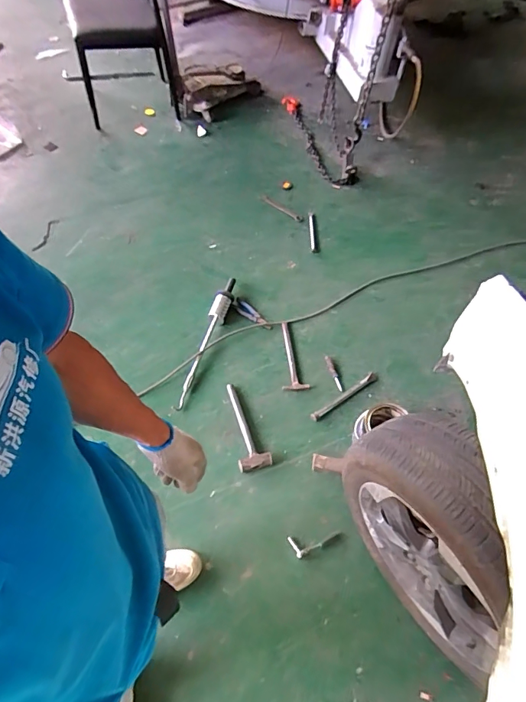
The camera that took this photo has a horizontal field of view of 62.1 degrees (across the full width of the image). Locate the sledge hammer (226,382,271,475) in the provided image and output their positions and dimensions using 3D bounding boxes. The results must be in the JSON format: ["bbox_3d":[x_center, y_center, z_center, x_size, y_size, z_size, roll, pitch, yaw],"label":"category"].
[{"bbox_3d":[-0.067,0.252,1.518,0.108,0.038,0.323,-13,61,-11],"label":"sledge hammer"}]

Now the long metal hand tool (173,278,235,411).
[{"bbox_3d":[-0.220,-0.061,1.696,0.069,0.058,0.617,18,59,6],"label":"long metal hand tool"}]

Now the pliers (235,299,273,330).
[{"bbox_3d":[-0.038,-0.144,1.806,0.180,0.016,0.050,37,64,4],"label":"pliers"}]

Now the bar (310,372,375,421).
[{"bbox_3d":[0.302,0.168,1.630,0.320,0.030,0.025,-32,66,-19],"label":"bar"}]

